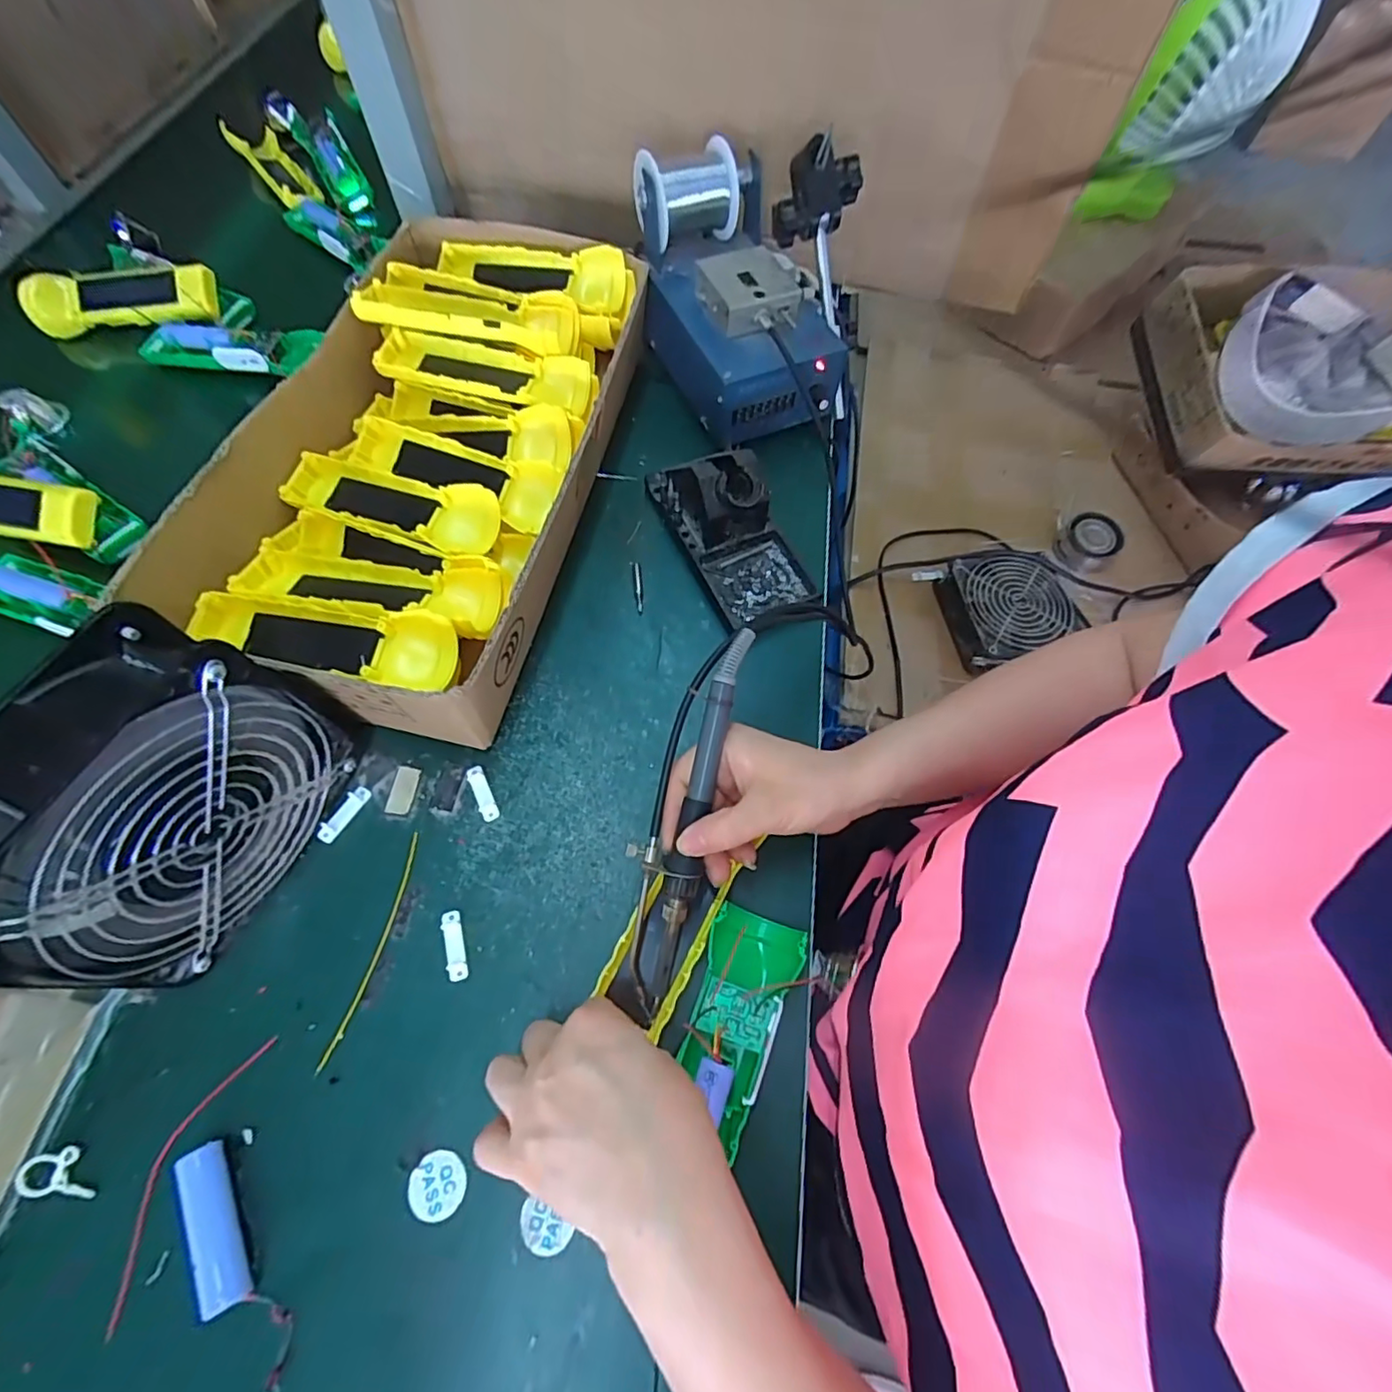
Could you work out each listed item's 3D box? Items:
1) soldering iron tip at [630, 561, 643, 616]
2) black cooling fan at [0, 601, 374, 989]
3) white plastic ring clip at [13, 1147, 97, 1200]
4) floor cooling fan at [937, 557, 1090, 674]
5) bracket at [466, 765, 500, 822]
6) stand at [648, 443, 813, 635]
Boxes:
[{"bbox_3d":[-0.043,-0.082,0.446,0.007,0.010,0.045,-7,64,-5],"label":"soldering iron tip"},{"bbox_3d":[-0.261,0.052,0.299,0.065,0.149,0.161,24,66,9],"label":"black cooling fan"},{"bbox_3d":[-0.306,0.229,0.288,0.037,0.004,0.020,3,64,0],"label":"white plastic ring clip"},{"bbox_3d":[0.332,-0.094,0.636,0.128,0.036,0.117,-11,70,-3],"label":"floor cooling fan"},{"bbox_3d":[-0.135,0.061,0.377,0.010,0.004,0.037,-24,67,-12],"label":"bracket"},{"bbox_3d":[0.025,-0.132,0.437,0.075,0.069,0.152,-24,68,-13],"label":"stand"}]

